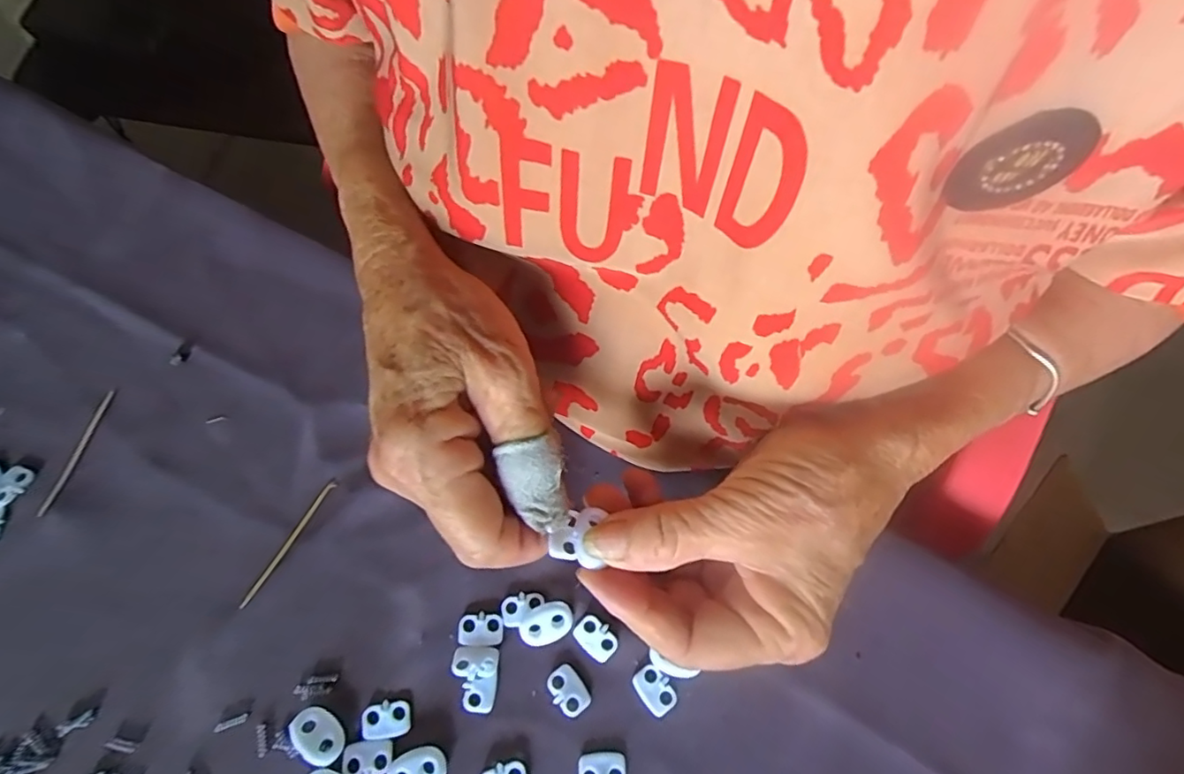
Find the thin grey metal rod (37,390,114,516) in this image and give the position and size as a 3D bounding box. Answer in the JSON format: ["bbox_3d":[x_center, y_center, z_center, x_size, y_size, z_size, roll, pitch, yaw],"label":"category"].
[{"bbox_3d":[-0.238,0.030,0.269,0.004,0.004,0.060,12,65,3],"label":"thin grey metal rod"}]

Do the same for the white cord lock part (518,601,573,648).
[{"bbox_3d":[-0.019,0.101,0.247,0.023,0.007,0.015,-23,68,-13],"label":"white cord lock part"}]

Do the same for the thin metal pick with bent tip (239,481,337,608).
[{"bbox_3d":[-0.134,0.068,0.257,0.004,0.004,0.061,27,66,10],"label":"thin metal pick with bent tip"}]

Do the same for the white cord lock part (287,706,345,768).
[{"bbox_3d":[-0.108,0.137,0.227,0.023,0.005,0.017,26,66,10],"label":"white cord lock part"}]

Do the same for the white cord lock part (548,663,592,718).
[{"bbox_3d":[-0.010,0.125,0.239,0.014,0.004,0.019,-35,71,-17],"label":"white cord lock part"}]

